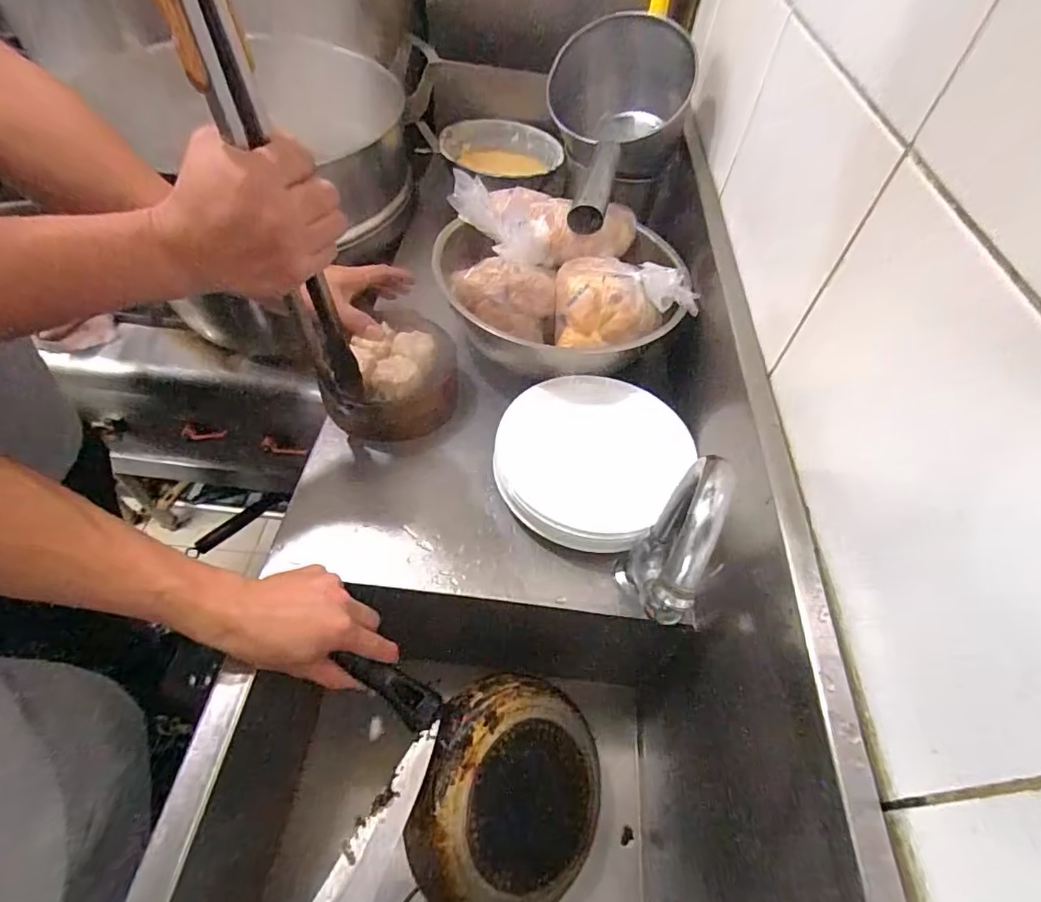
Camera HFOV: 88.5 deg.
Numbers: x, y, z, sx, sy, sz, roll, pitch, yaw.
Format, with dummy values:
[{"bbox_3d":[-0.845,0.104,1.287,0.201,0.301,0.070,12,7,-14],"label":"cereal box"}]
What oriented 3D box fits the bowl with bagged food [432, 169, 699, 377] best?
[{"bbox_3d":[0.048,-0.202,0.593,0.263,0.130,0.232,2,52,-4],"label":"bowl with bagged food"}]

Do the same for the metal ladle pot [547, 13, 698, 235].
[{"bbox_3d":[0.128,-0.415,0.666,0.179,0.146,0.360,6,51,-1],"label":"metal ladle pot"}]

